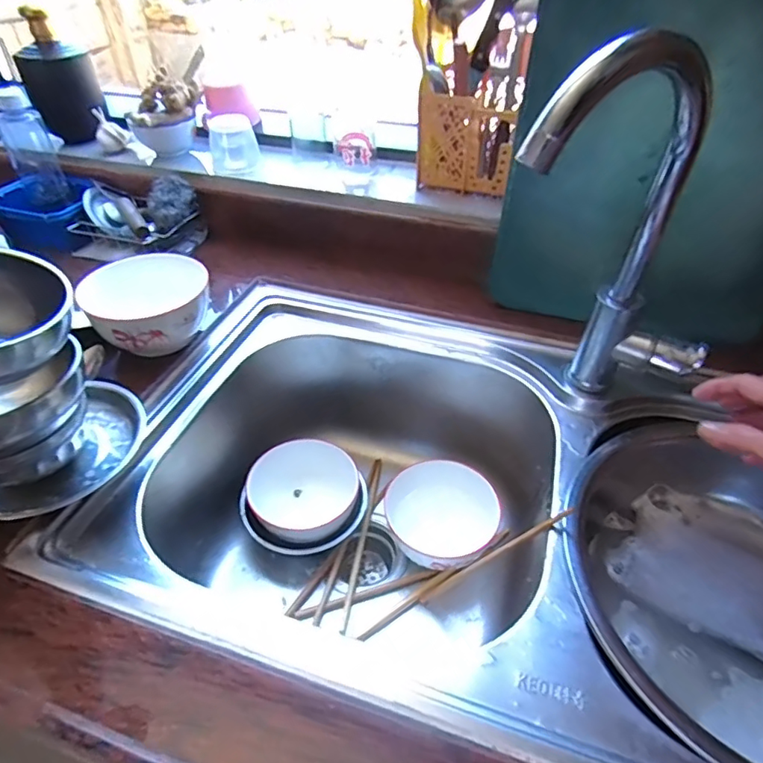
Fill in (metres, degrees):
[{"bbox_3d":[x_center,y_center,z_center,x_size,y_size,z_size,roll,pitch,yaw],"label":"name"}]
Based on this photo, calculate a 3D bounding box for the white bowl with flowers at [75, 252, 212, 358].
[{"bbox_3d":[-0.245,-0.078,0.564,0.120,0.067,0.113,0,42,0],"label":"white bowl with flowers"}]

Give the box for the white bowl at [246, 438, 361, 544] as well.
[{"bbox_3d":[-0.095,0.151,0.661,0.121,0.072,0.127,0,42,0],"label":"white bowl"}]

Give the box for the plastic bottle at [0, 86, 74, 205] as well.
[{"bbox_3d":[-0.492,-0.329,0.739,0.057,0.134,0.066,-25,48,-25],"label":"plastic bottle"}]

